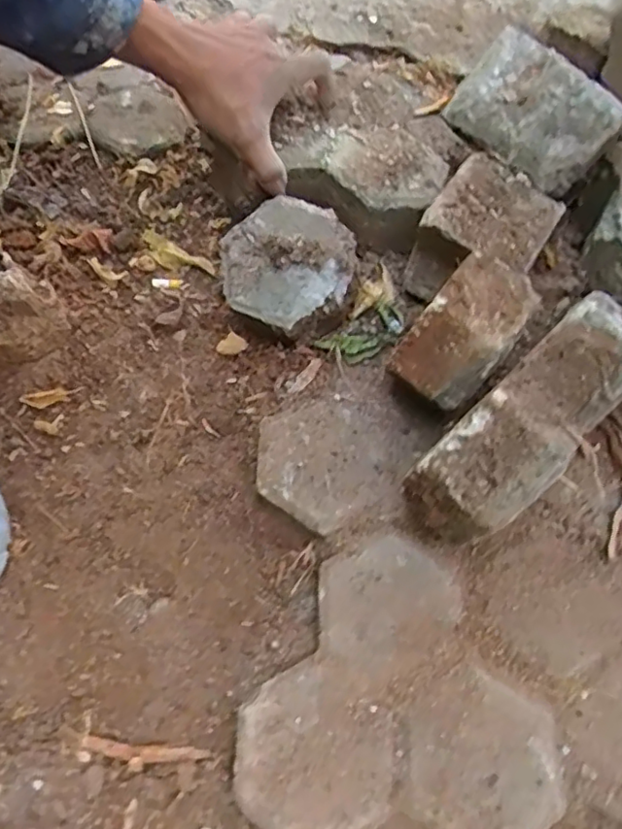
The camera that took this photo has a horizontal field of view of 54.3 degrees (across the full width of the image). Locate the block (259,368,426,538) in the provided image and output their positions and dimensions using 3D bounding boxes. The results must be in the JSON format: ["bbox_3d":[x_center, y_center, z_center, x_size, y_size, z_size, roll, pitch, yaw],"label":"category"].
[{"bbox_3d":[0.022,0.032,0.454,0.122,0.029,0.092,-26,67,-15],"label":"block"}]

